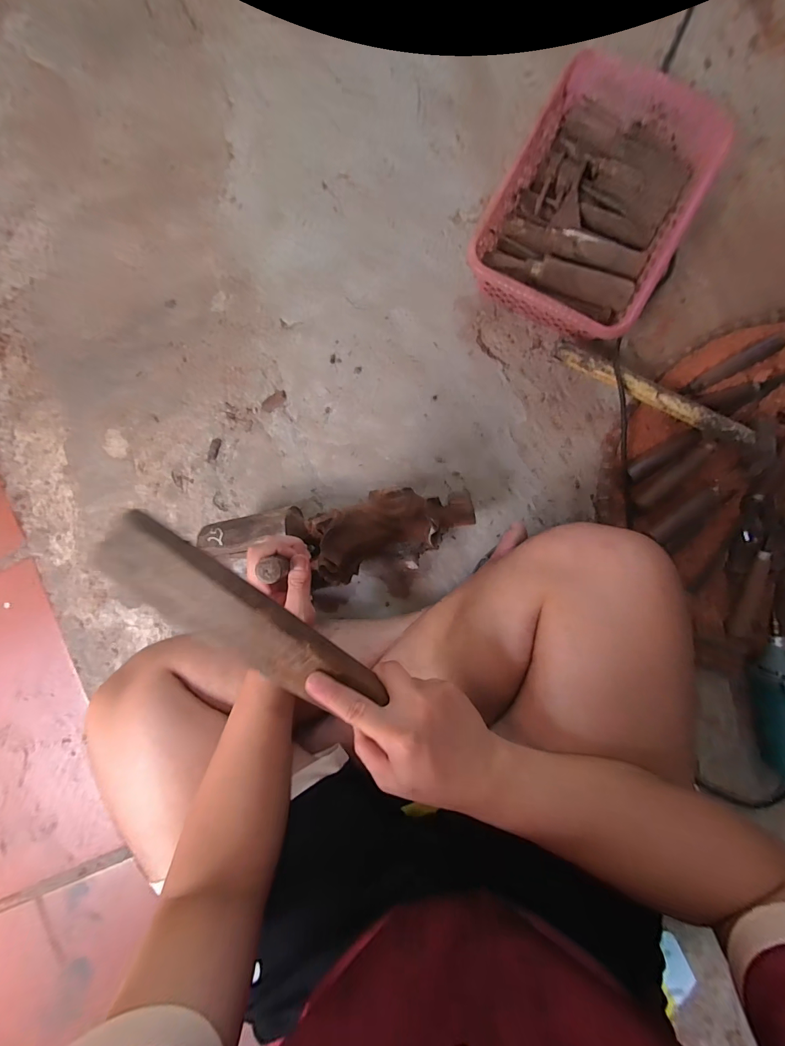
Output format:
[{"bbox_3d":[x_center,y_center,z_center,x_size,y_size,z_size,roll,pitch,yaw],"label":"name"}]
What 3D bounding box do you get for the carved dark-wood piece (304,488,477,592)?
[{"bbox_3d":[-0.003,0.006,0.503,0.219,0.047,0.095,-21,89,3],"label":"carved dark-wood piece"}]

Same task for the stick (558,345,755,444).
[{"bbox_3d":[0.349,-0.172,0.503,0.273,0.025,0.026,24,94,3],"label":"stick"}]

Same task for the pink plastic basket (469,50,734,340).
[{"bbox_3d":[0.273,-0.426,0.514,0.237,0.081,0.324,30,95,3],"label":"pink plastic basket"}]

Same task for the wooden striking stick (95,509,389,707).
[{"bbox_3d":[-0.104,0.077,0.277,0.218,0.017,0.047,39,95,-15],"label":"wooden striking stick"}]

